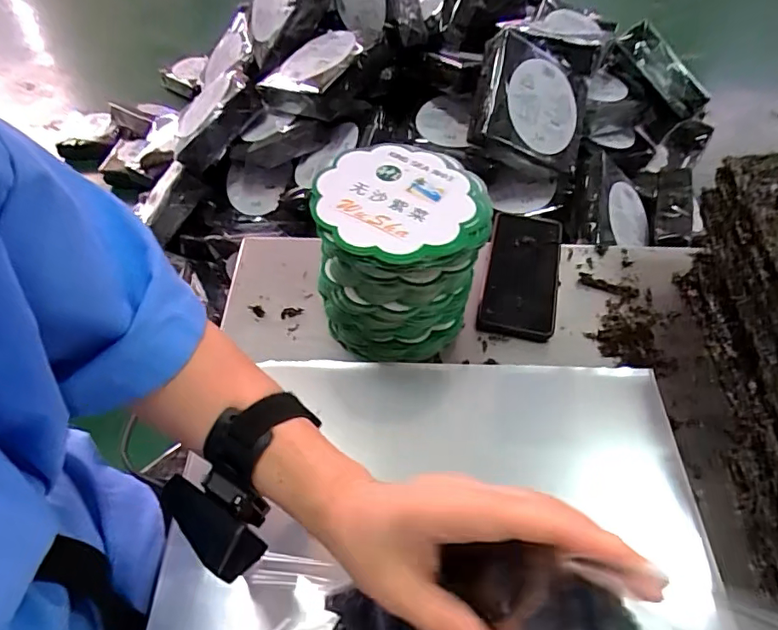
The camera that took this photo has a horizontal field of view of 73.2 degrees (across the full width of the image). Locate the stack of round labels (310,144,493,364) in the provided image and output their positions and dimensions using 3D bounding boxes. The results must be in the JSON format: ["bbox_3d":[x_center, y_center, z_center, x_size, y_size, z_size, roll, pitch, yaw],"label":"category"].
[{"bbox_3d":[0.008,-0.051,0.485,0.144,0.148,0.135,-3,53,-2],"label":"stack of round labels"}]

